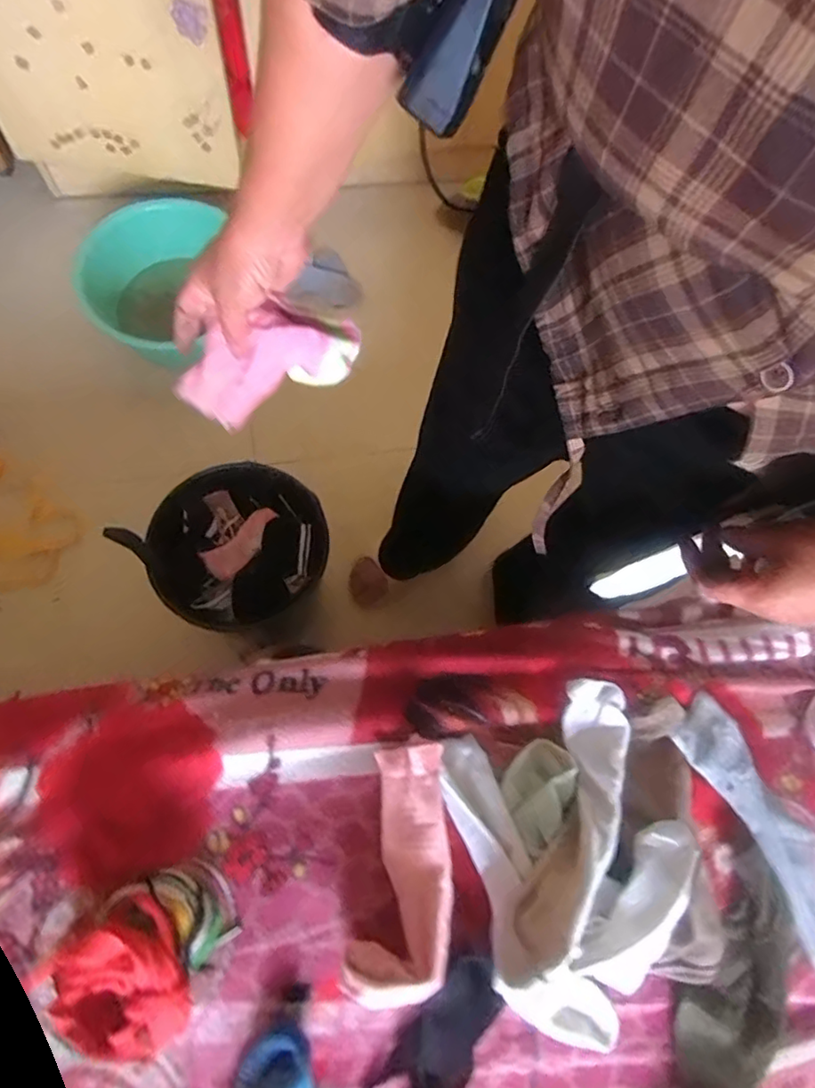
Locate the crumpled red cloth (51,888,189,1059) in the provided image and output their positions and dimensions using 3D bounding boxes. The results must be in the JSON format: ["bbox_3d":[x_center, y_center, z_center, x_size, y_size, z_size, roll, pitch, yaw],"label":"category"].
[{"bbox_3d":[-0.199,0.300,0.407,0.083,0.037,0.094,-16,63,-11],"label":"crumpled red cloth"}]

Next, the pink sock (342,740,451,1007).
[{"bbox_3d":[-0.004,0.255,0.475,0.073,0.054,0.177,4,61,-1],"label":"pink sock"}]

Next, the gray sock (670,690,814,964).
[{"bbox_3d":[0.315,0.255,0.520,0.050,0.056,0.243,-20,64,-13],"label":"gray sock"}]

